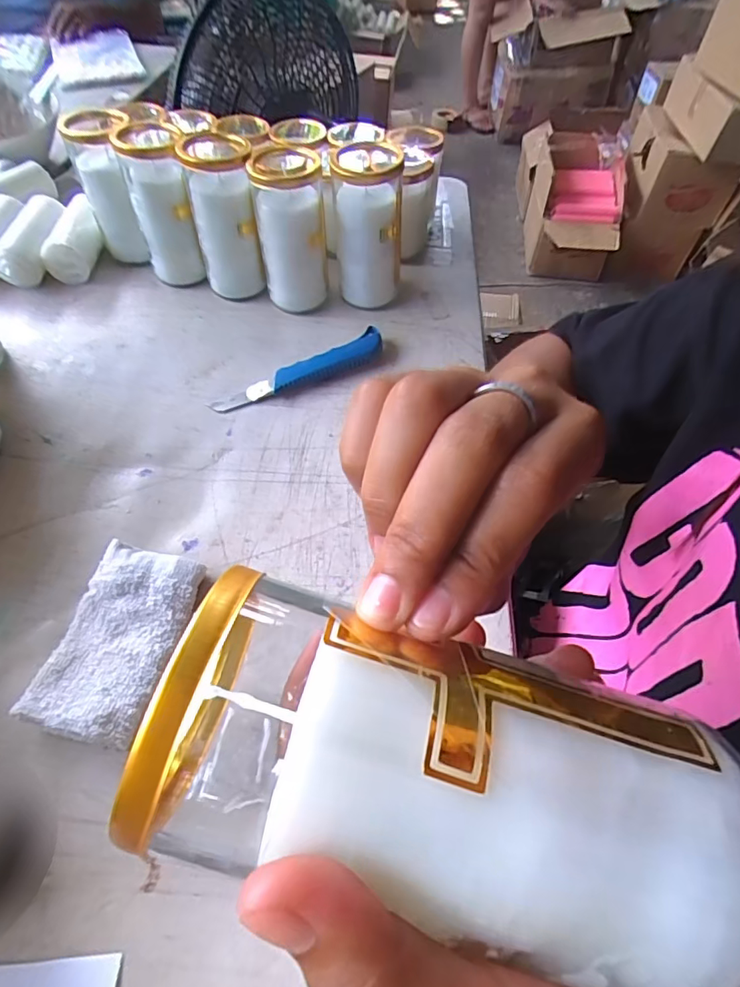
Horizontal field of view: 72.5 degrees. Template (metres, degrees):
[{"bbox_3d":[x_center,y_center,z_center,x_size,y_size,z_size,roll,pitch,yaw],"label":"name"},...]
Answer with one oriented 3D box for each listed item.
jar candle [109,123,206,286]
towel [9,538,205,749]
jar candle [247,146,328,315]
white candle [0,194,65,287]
[{"bbox_3d":[-0.217,-0.296,0.533,0.058,0.140,0.070,-21,57,-16],"label":"jar candle"},{"bbox_3d":[-0.165,0.095,0.333,0.070,0.026,0.120,12,55,6],"label":"towel"},{"bbox_3d":[-0.078,-0.255,0.500,0.061,0.147,0.050,-4,54,-5],"label":"jar candle"},{"bbox_3d":[-0.375,-0.282,0.565,0.056,0.051,0.127,-4,54,-5],"label":"white candle"}]

